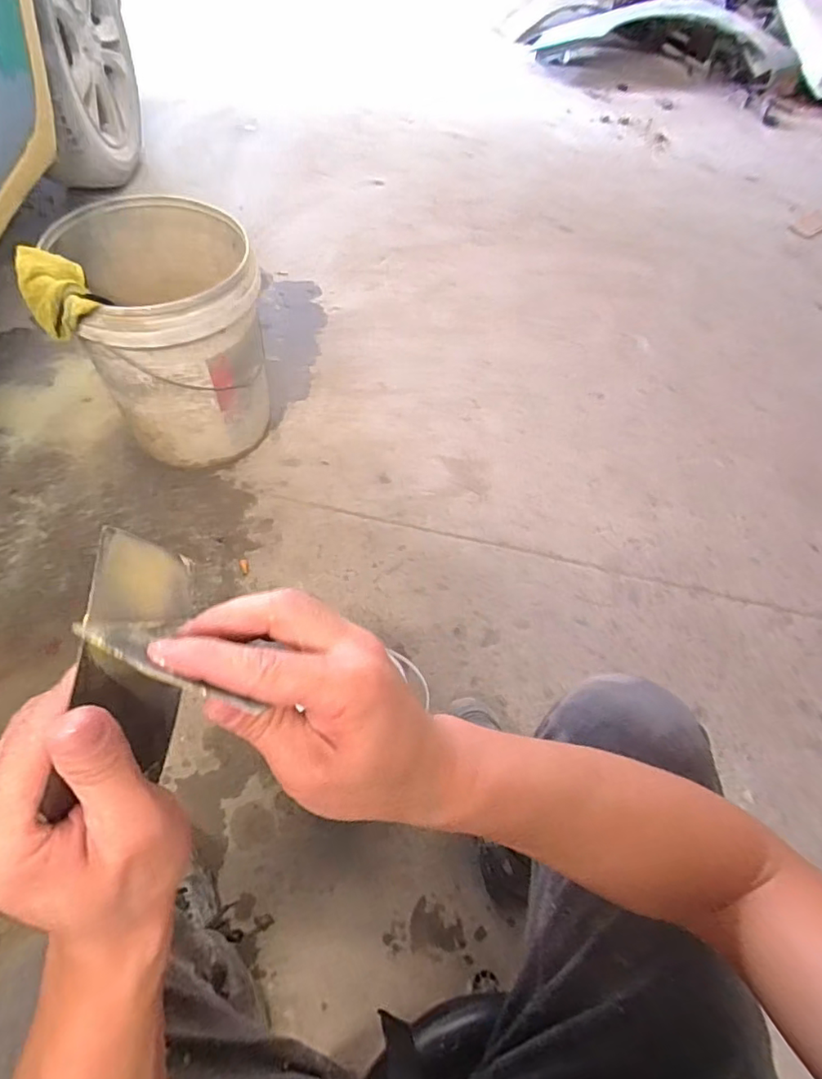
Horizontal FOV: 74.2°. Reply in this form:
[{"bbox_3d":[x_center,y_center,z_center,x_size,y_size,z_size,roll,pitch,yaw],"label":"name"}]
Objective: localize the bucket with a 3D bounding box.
[{"bbox_3d":[-0.407,-0.349,0.986,0.273,0.371,0.291,2,59,-4],"label":"bucket"}]

